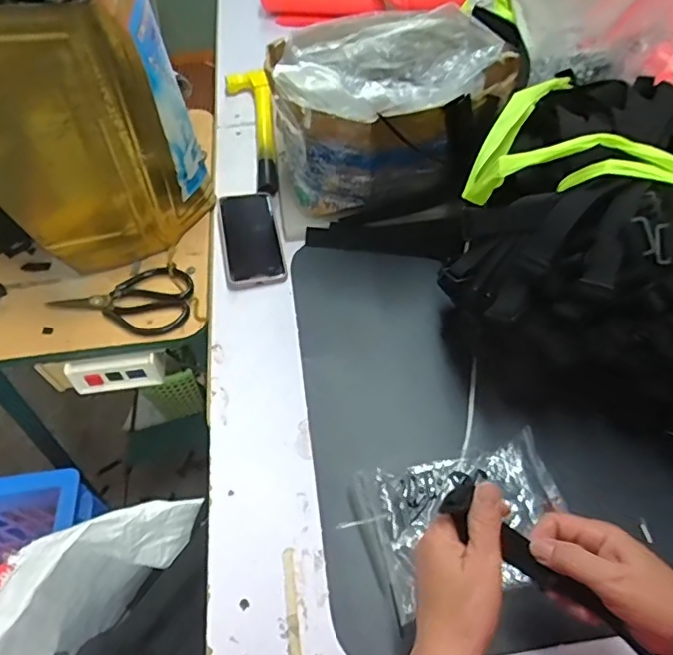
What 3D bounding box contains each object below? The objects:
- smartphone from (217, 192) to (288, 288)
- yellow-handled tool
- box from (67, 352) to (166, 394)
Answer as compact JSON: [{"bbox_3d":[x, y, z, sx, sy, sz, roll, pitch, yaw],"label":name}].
[{"bbox_3d":[-0.117,-0.123,0.759,0.076,0.013,0.165,-12,54,-5],"label":"smartphone"},{"bbox_3d":[-0.130,-0.317,0.881,0.070,0.041,0.307,-10,54,-4],"label":"yellow-handled tool"},{"bbox_3d":[-0.274,0.055,0.695,0.116,0.050,0.028,-10,54,-4],"label":"box"}]

